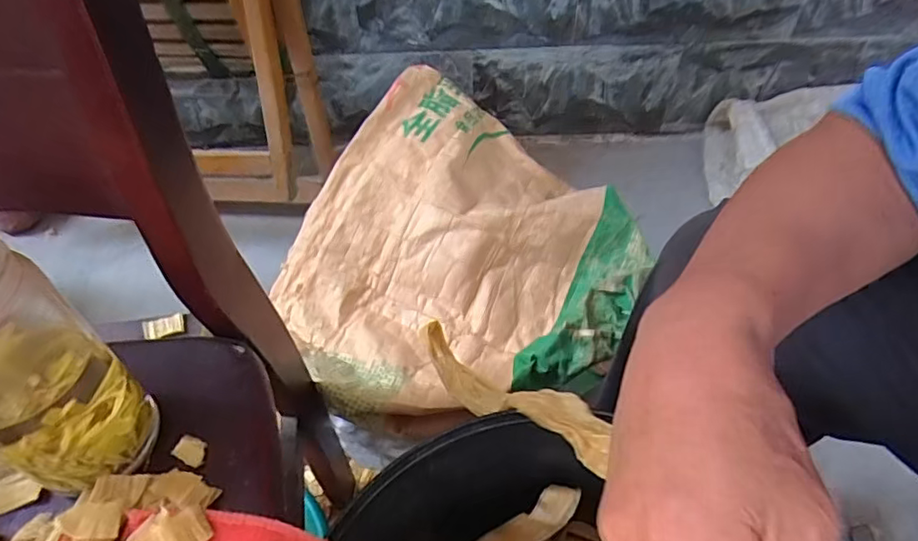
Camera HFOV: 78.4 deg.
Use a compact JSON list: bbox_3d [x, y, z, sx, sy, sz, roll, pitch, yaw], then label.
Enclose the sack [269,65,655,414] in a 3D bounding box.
[{"bbox_3d":[-0.002,-0.039,0.651,0.377,0.141,0.437,28,55,24],"label":"sack"}]

